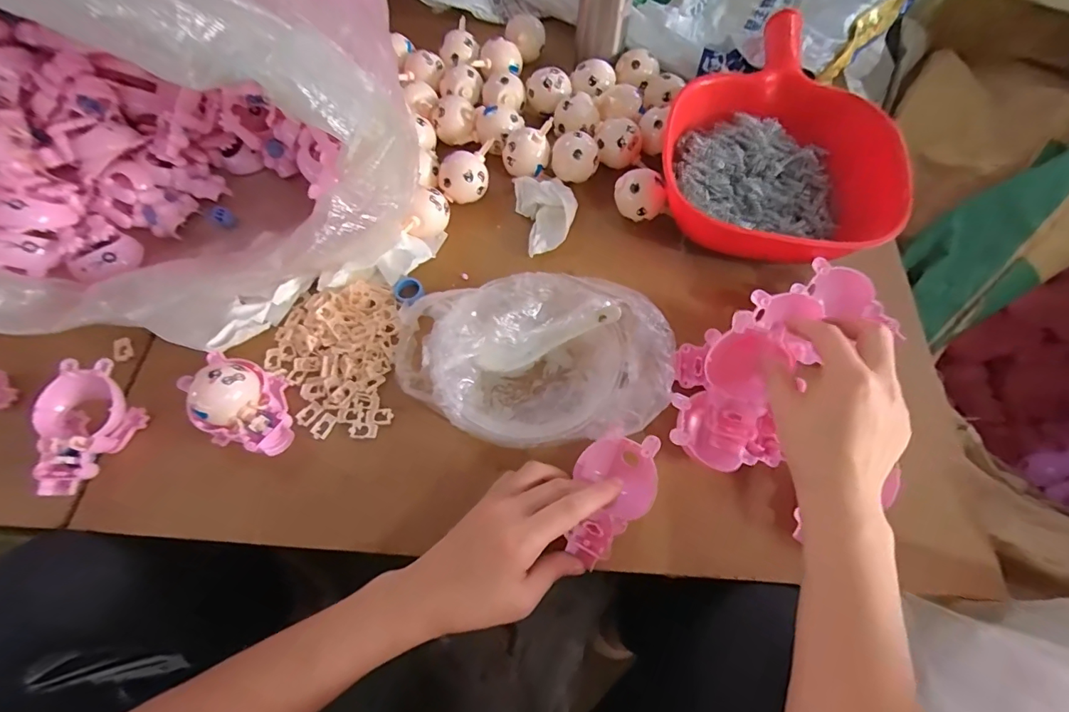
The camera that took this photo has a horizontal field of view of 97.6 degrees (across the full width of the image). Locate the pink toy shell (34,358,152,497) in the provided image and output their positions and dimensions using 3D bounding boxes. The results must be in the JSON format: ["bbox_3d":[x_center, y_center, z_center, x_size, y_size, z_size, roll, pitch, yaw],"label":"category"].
[{"bbox_3d":[-0.367,0.055,0.376,0.062,0.044,0.100,19,67,9],"label":"pink toy shell"}]

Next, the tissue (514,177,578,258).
[{"bbox_3d":[0.012,-0.145,0.460,0.055,0.034,0.079,-6,65,-2],"label":"tissue"}]

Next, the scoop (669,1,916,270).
[{"bbox_3d":[0.238,-0.205,0.461,0.208,0.074,0.281,17,67,8],"label":"scoop"}]

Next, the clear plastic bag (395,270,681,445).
[{"bbox_3d":[-0.001,-0.002,0.380,0.227,0.059,0.139,6,66,3],"label":"clear plastic bag"}]

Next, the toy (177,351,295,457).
[{"bbox_3d":[-0.230,0.039,0.375,0.087,0.056,0.067,13,66,6],"label":"toy"}]

